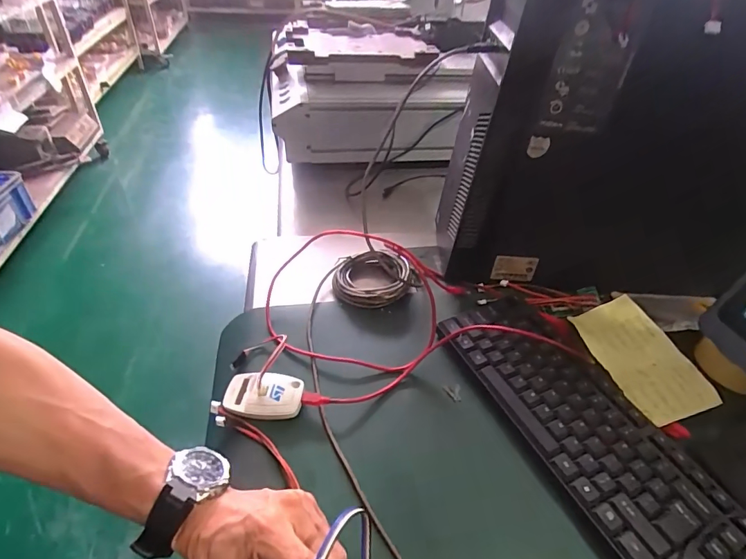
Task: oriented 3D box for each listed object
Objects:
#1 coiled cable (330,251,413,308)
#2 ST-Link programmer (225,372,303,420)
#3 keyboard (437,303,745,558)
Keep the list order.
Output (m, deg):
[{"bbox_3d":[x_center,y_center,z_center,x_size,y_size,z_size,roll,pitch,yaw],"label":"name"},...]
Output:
[{"bbox_3d":[0.000,-0.003,0.574,0.100,0.040,0.089,6,42,4],"label":"coiled cable"},{"bbox_3d":[-0.110,0.115,0.435,0.078,0.020,0.049,2,42,-1],"label":"ST-Link programmer"},{"bbox_3d":[0.219,0.159,0.381,0.131,0.031,0.410,-20,47,-20],"label":"keyboard"}]

